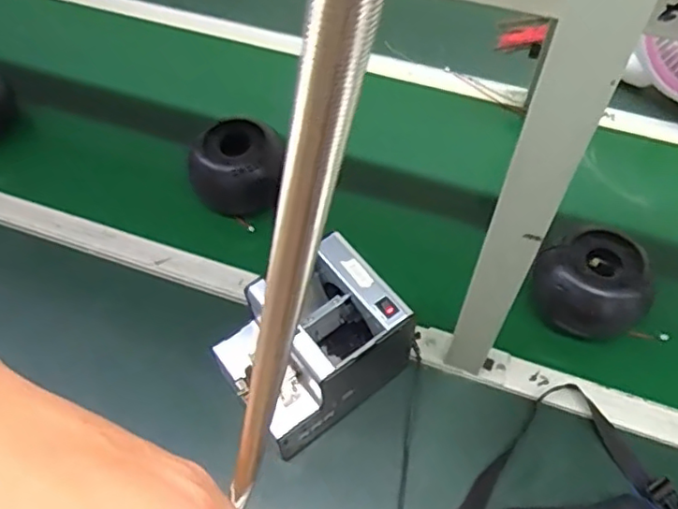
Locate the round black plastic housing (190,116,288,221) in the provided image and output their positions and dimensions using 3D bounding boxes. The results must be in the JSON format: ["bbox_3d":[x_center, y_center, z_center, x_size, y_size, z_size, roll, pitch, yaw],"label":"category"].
[{"bbox_3d":[-0.136,-0.126,0.845,0.123,0.090,0.117,0,59,1],"label":"round black plastic housing"}]

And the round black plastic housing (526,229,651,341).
[{"bbox_3d":[0.294,0.044,0.718,0.105,0.098,0.106,0,59,1],"label":"round black plastic housing"}]

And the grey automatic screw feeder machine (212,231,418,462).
[{"bbox_3d":[-0.028,0.098,0.657,0.175,0.158,0.130,-33,64,-18],"label":"grey automatic screw feeder machine"}]

